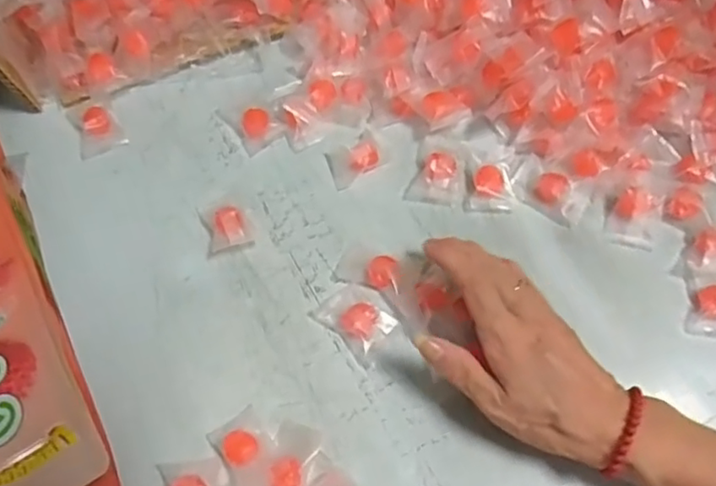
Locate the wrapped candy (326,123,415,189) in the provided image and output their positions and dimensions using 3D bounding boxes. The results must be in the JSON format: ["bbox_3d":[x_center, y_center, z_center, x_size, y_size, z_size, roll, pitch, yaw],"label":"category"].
[{"bbox_3d":[0.011,-0.070,0.442,0.069,0.015,0.033,-23,67,-8],"label":"wrapped candy"}]

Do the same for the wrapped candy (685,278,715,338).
[{"bbox_3d":[0.225,0.041,0.377,0.031,0.011,0.038,1,66,3],"label":"wrapped candy"}]

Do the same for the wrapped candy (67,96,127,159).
[{"bbox_3d":[-0.206,-0.096,0.462,0.035,0.014,0.054,-24,67,-8],"label":"wrapped candy"}]

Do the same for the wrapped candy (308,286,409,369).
[{"bbox_3d":[0.001,0.049,0.389,0.041,0.012,0.051,-39,70,-14],"label":"wrapped candy"}]

